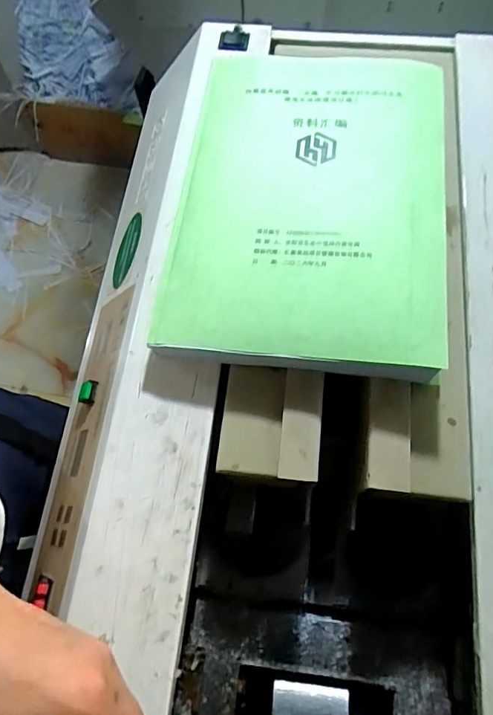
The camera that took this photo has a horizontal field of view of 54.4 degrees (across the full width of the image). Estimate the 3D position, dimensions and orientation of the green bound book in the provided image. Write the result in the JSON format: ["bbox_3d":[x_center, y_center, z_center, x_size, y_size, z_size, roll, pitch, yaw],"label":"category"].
[{"bbox_3d":[0.046,-0.133,0.391,0.209,0.030,0.295,2,68,12],"label":"green bound book"}]

